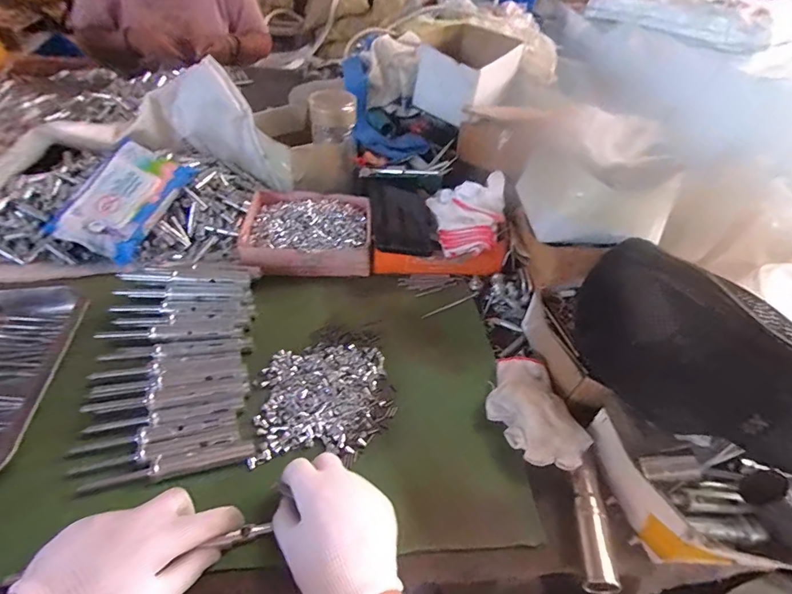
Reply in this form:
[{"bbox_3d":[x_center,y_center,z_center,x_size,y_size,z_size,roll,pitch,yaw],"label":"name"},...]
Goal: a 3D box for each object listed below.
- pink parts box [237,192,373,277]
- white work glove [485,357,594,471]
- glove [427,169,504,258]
[{"bbox_3d":[-0.127,-0.096,0.630,0.182,0.043,0.153,-3,45,-10],"label":"pink parts box"},{"bbox_3d":[0.137,0.109,0.435,0.075,0.034,0.126,-11,47,-17],"label":"white work glove"},{"bbox_3d":[0.095,-0.123,0.607,0.099,0.065,0.149,11,44,5],"label":"glove"}]

